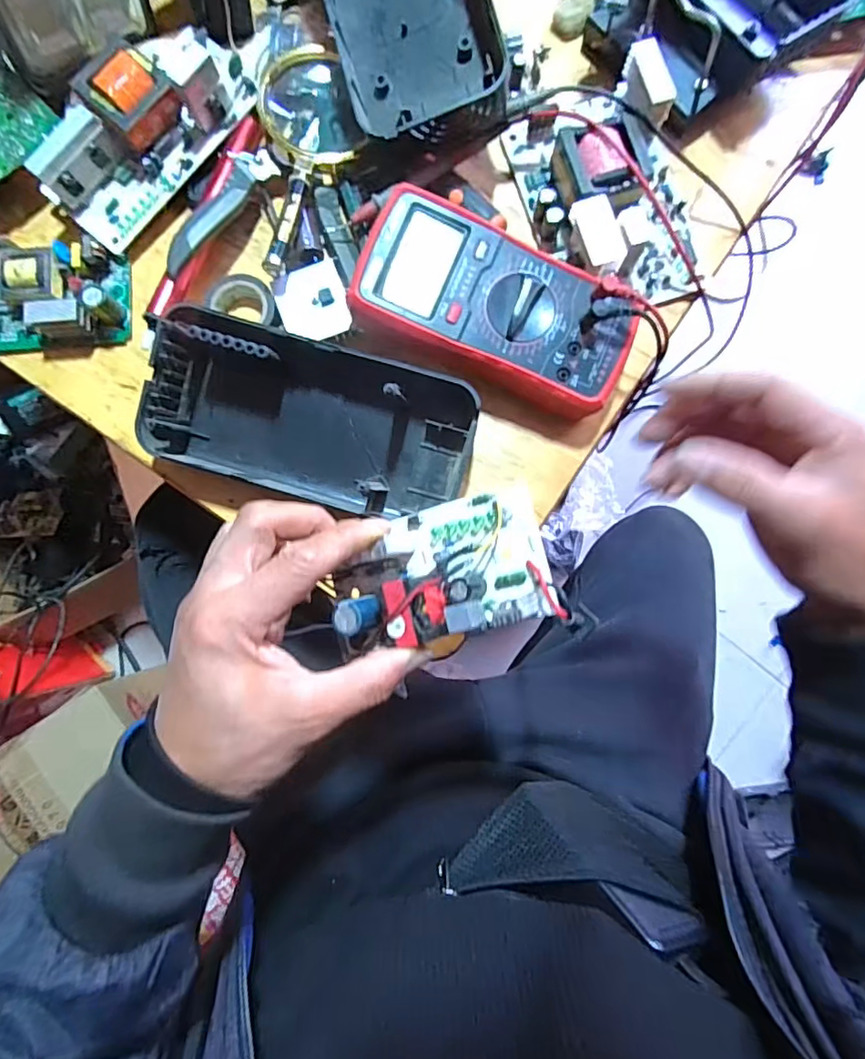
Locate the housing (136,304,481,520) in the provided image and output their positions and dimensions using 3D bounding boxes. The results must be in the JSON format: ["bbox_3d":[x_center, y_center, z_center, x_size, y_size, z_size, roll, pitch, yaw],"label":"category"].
[{"bbox_3d":[-0.081,-0.071,0.361,0.214,0.059,0.099,13,84,2],"label":"housing"}]

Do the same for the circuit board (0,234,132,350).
[{"bbox_3d":[-0.281,-0.168,0.387,0.119,0.034,0.067,-5,84,0],"label":"circuit board"}]

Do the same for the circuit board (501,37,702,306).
[{"bbox_3d":[0.130,-0.242,0.380,0.116,0.053,0.169,-24,84,-2],"label":"circuit board"}]

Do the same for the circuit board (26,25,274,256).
[{"bbox_3d":[-0.193,-0.297,0.382,0.082,0.044,0.194,38,85,4],"label":"circuit board"}]

